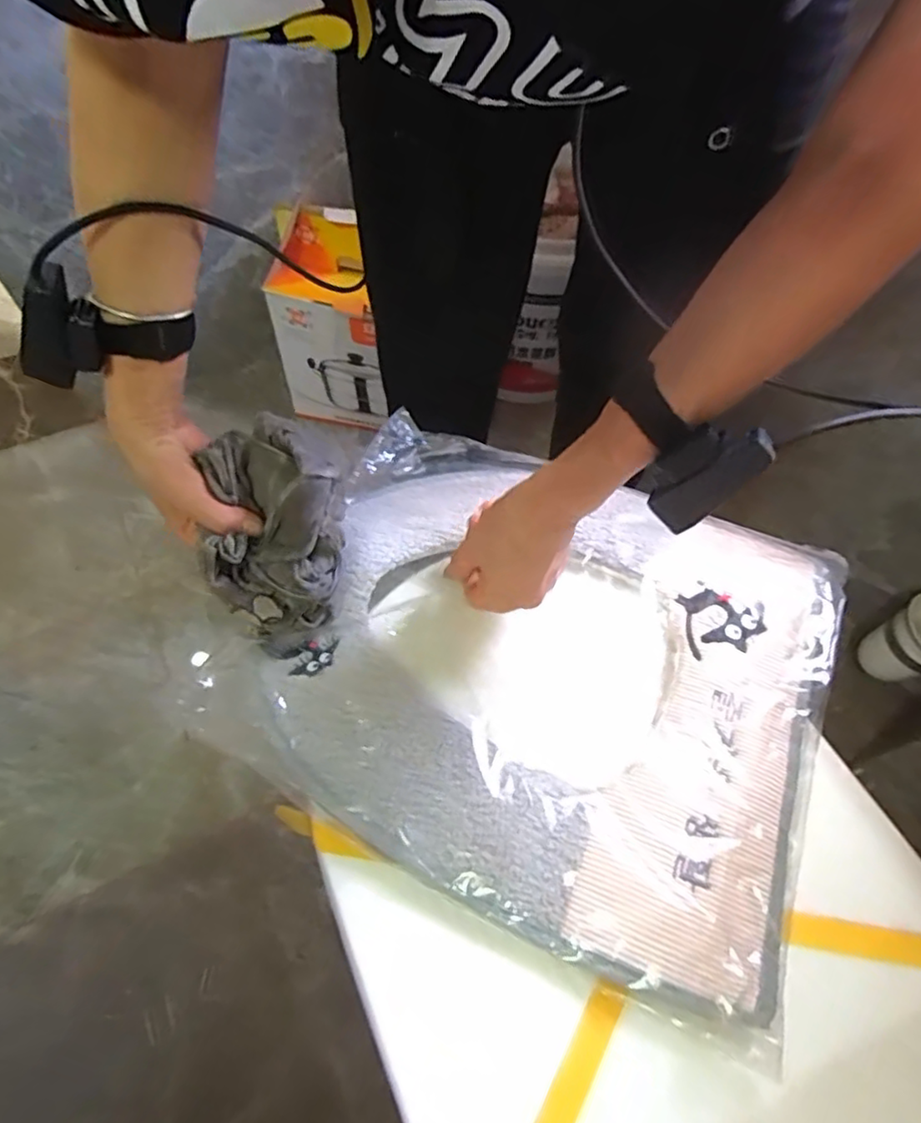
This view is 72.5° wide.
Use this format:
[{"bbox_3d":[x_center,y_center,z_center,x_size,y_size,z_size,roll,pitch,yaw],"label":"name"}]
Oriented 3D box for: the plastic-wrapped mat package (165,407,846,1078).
[{"bbox_3d":[0.043,0.060,0.477,0.428,0.036,0.351,21,57,15],"label":"plastic-wrapped mat package"}]

